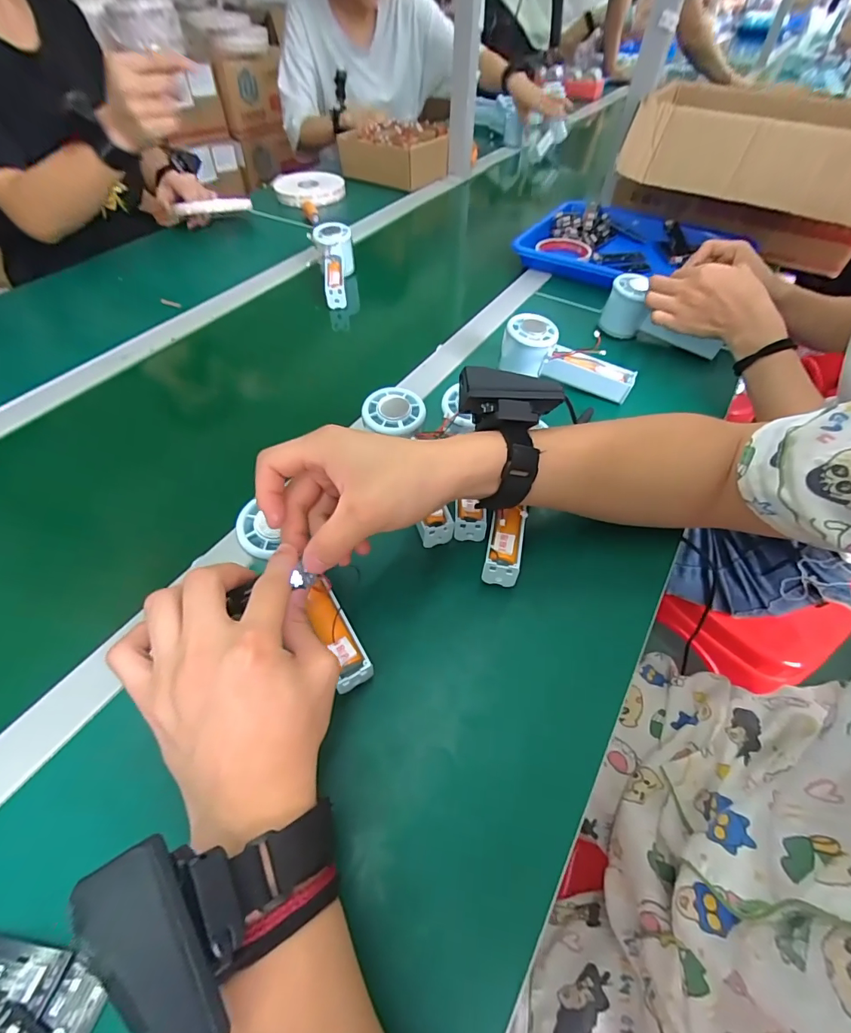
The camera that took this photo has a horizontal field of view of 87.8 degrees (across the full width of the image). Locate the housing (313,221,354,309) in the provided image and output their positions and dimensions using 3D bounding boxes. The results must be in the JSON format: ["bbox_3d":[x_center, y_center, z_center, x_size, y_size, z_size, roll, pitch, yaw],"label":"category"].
[{"bbox_3d":[-0.137,-0.370,0.661,0.051,0.051,0.144,-2,72,-1],"label":"housing"}]

